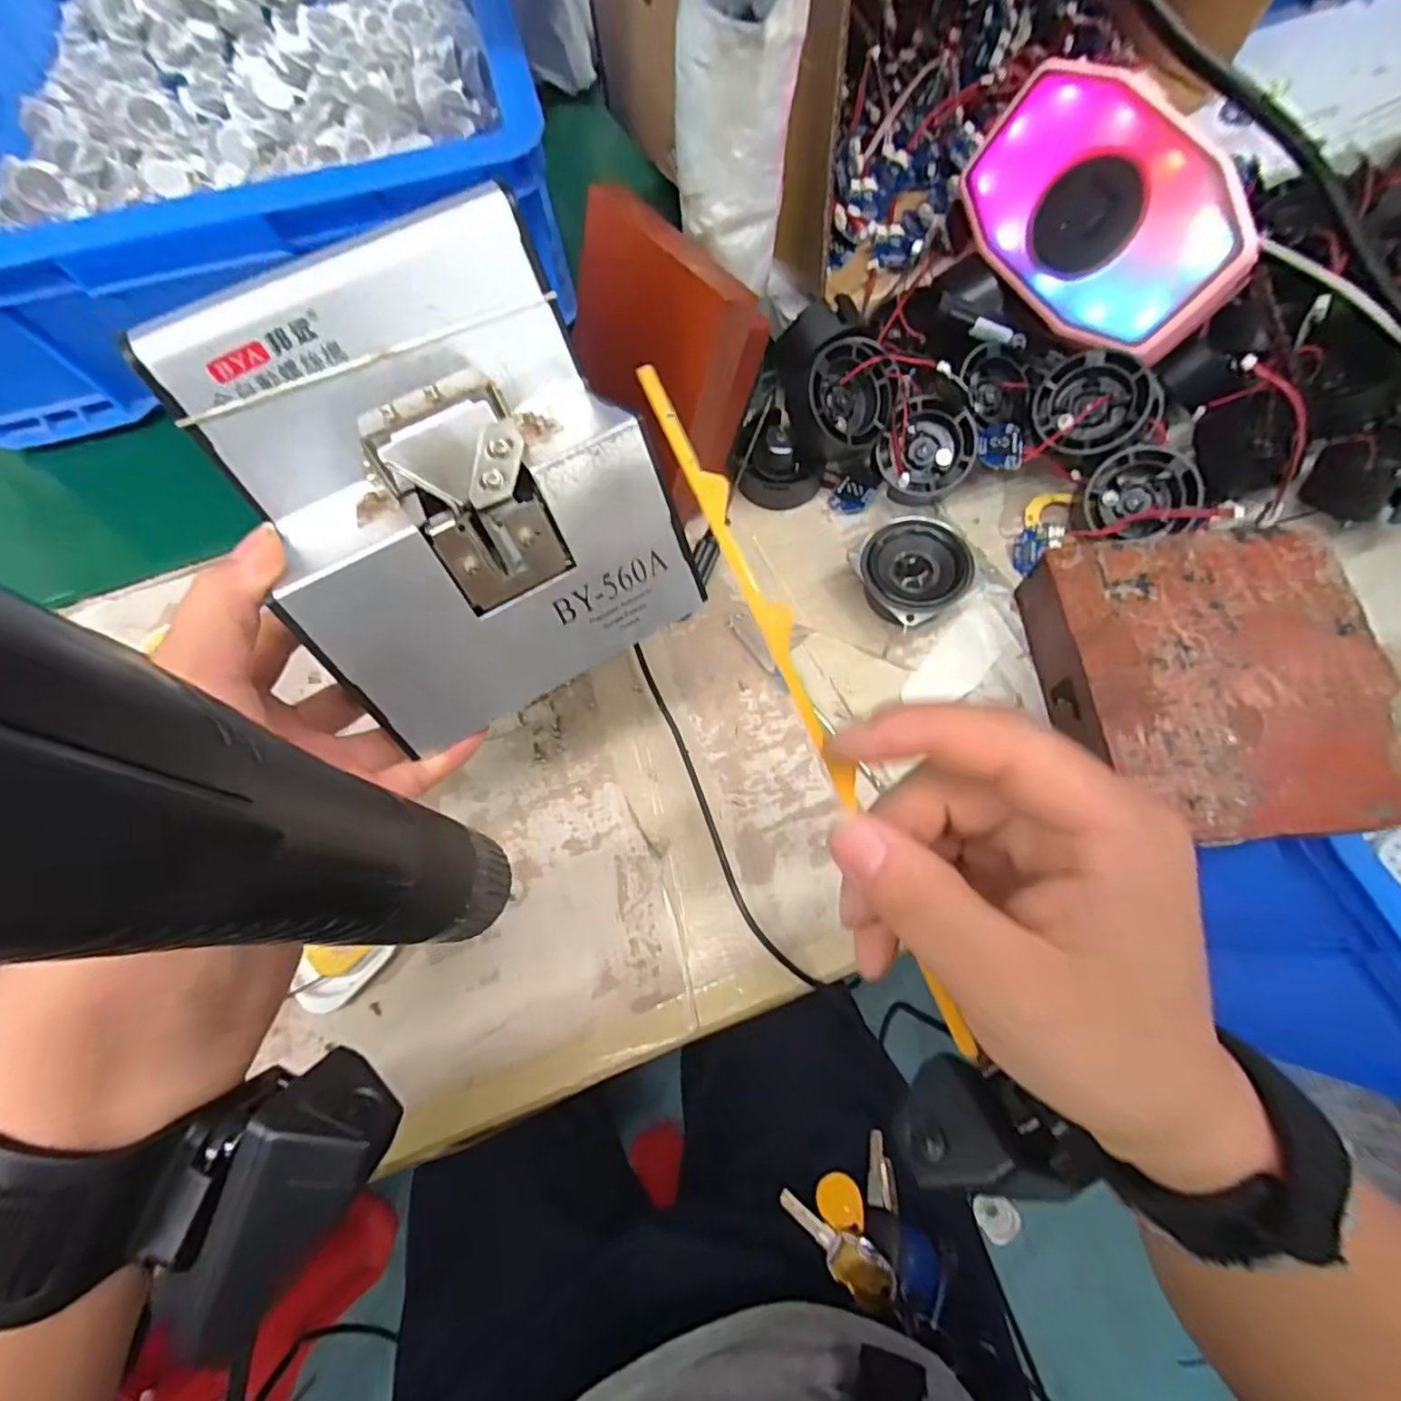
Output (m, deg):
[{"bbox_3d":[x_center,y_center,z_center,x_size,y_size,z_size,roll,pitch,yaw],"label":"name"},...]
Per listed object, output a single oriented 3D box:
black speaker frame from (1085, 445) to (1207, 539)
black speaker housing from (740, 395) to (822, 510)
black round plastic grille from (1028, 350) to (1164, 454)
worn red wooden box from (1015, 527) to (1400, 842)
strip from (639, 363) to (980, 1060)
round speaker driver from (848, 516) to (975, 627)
[{"bbox_3d":[0.228,-0.108,0.321,0.050,0.020,0.041,-1,80,7],"label":"black speaker frame"},{"bbox_3d":[0.050,-0.139,0.357,0.042,0.034,0.041,29,73,13],"label":"black speaker housing"},{"bbox_3d":[0.207,-0.155,0.326,0.055,0.027,0.055,-7,73,22],"label":"black round plastic grille"},{"bbox_3d":[0.240,-0.007,0.296,0.128,0.054,0.143,-4,69,1],"label":"worn red wooden box"},{"bbox_3d":[0.013,-0.032,0.159,0.008,0.004,0.127,-23,83,-8],"label":"strip"},{"bbox_3d":[0.109,-0.065,0.330,0.060,0.030,0.053,-36,72,-10],"label":"round speaker driver"}]

